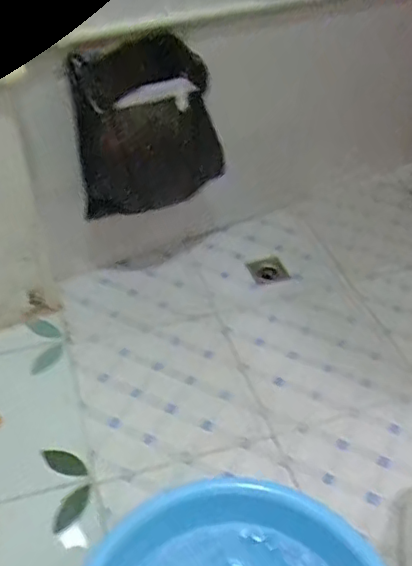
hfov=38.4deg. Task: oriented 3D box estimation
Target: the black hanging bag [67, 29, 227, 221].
[{"bbox_3d":[-0.091,-0.253,1.041,0.263,0.301,0.077,-7,44,-9],"label":"black hanging bag"}]

